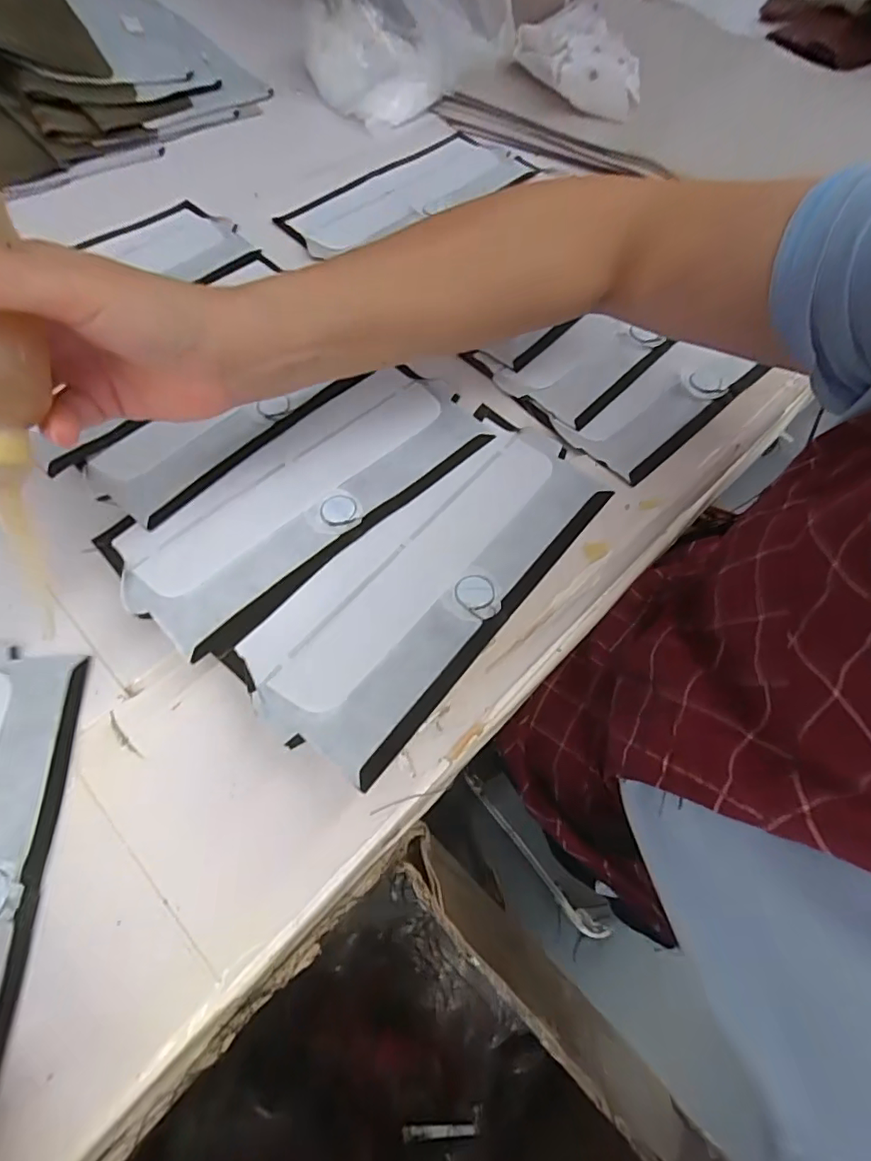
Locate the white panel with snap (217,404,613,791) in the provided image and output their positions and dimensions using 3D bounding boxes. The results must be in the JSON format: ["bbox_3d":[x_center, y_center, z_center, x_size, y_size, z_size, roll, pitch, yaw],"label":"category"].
[{"bbox_3d":[0.002,-0.007,0.316,0.099,0.005,0.234,36,66,16],"label":"white panel with snap"}]

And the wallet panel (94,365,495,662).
[{"bbox_3d":[-0.074,-0.055,0.337,0.233,0.009,0.101,-37,71,-17],"label":"wallet panel"}]

